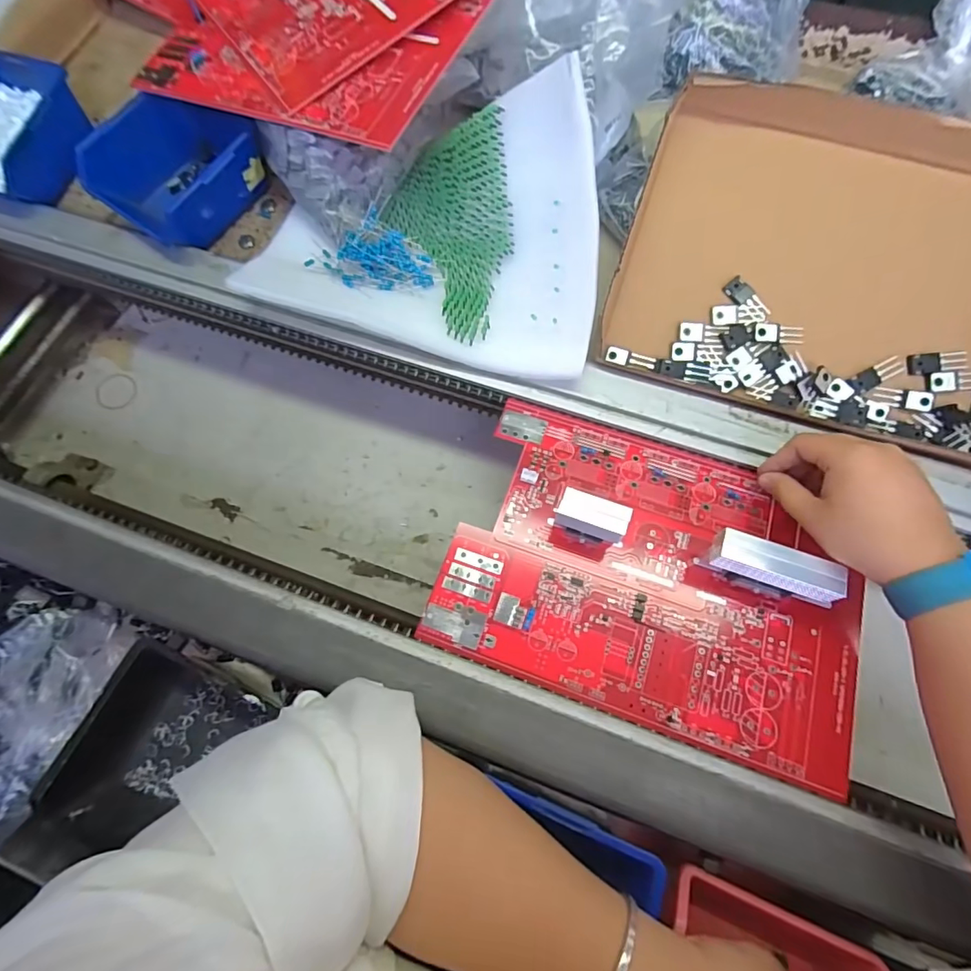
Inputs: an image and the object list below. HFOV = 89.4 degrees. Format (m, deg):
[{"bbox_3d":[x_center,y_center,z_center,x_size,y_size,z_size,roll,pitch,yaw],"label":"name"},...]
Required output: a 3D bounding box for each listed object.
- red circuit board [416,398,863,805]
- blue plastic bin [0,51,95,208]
[{"bbox_3d":[0.118,0.053,0.331,0.276,0.050,0.198,19,69,9],"label":"red circuit board"},{"bbox_3d":[-0.456,-0.335,0.463,0.124,0.056,0.125,14,68,7],"label":"blue plastic bin"}]

